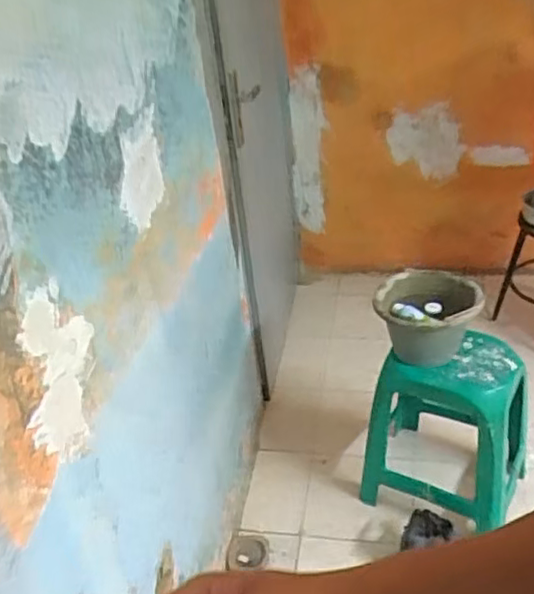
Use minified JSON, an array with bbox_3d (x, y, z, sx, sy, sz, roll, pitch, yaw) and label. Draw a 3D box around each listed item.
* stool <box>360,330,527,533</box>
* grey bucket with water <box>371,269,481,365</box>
[{"bbox_3d":[0.489,0.309,1.726,0.380,0.431,0.356,11,37,25],"label":"stool"},{"bbox_3d":[0.401,0.060,1.621,0.241,0.198,0.249,-5,33,3],"label":"grey bucket with water"}]

